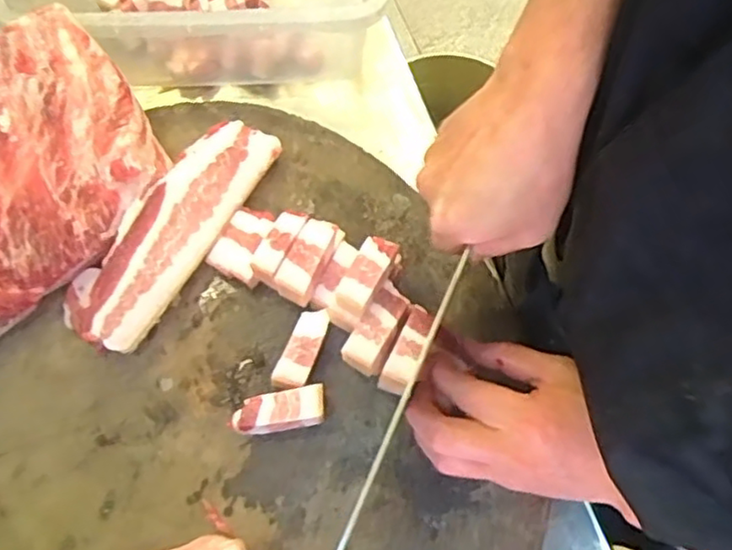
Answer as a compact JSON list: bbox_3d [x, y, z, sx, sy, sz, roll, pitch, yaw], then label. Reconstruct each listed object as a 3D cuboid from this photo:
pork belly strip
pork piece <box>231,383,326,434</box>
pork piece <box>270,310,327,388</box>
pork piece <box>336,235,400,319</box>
[{"bbox_3d":[-0.136,-0.032,0.476,0.064,0.034,0.182,30,74,13],"label":"pork belly strip"},{"bbox_3d":[-0.055,0.087,0.436,0.058,0.023,0.023,-10,69,-1],"label":"pork piece"},{"bbox_3d":[-0.041,0.050,0.447,0.020,0.020,0.055,20,72,10],"label":"pork piece"},{"bbox_3d":[0.001,0.001,0.432,0.023,0.017,0.050,28,73,13],"label":"pork piece"}]

